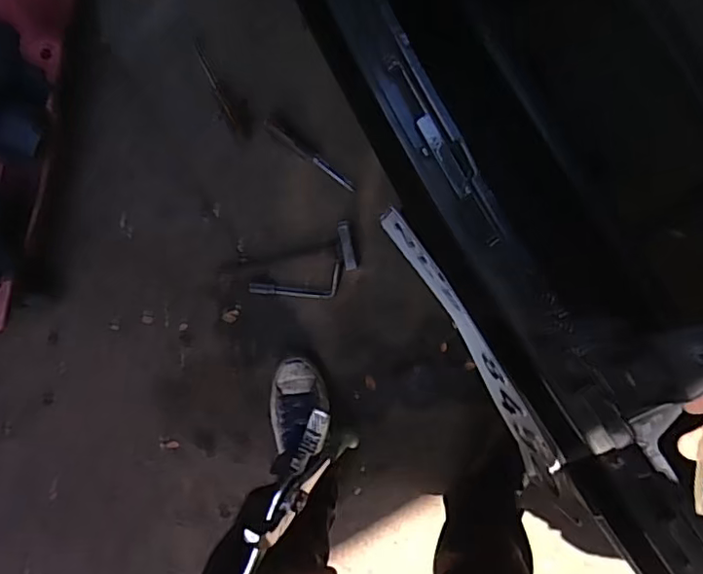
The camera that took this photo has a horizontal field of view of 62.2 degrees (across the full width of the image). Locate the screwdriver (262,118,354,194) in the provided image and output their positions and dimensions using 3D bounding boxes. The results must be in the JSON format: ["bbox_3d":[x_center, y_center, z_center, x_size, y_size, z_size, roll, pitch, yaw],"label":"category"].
[{"bbox_3d":[-0.076,-0.242,1.076,0.200,0.018,0.019,38,94,0],"label":"screwdriver"}]

